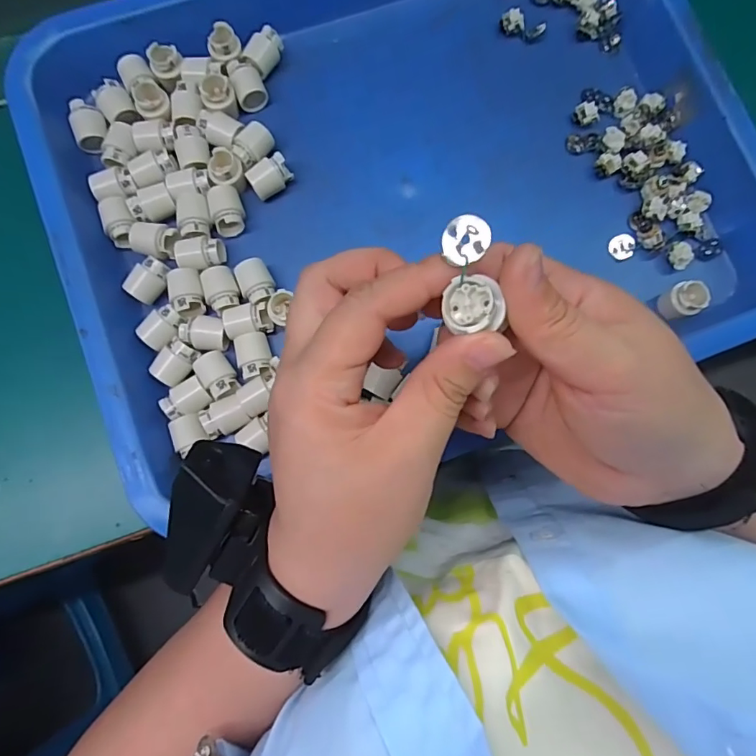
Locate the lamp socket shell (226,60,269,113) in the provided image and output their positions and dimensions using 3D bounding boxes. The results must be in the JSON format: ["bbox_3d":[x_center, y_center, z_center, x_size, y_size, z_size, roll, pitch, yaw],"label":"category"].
[{"bbox_3d":[-0.088,-0.198,0.333,0.021,0.018,0.028,-19,82,-6],"label":"lamp socket shell"}]

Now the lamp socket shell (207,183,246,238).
[{"bbox_3d":[-0.097,-0.108,0.318,0.020,0.015,0.029,-19,82,-6],"label":"lamp socket shell"}]

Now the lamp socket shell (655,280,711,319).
[{"bbox_3d":[0.198,-0.050,0.319,0.021,0.023,0.021,-24,83,-6],"label":"lamp socket shell"}]

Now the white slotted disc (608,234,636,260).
[{"bbox_3d":[0.165,-0.089,0.332,0.016,0.004,0.016,0,81,-3],"label":"white slotted disc"}]

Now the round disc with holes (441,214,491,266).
[{"bbox_3d":[0.028,-0.044,0.156,0.014,0.004,0.015,3,100,20],"label":"round disc with holes"}]

